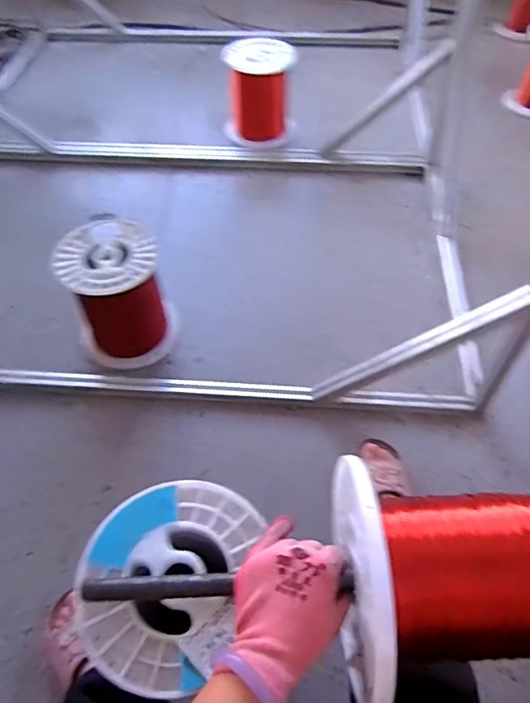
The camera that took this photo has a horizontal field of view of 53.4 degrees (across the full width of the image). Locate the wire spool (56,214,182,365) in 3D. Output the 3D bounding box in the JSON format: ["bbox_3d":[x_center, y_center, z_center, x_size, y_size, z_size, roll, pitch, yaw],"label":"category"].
[{"bbox_3d":[-0.304,-0.114,1.105,0.202,0.239,0.209,-1,55,2],"label":"wire spool"}]

